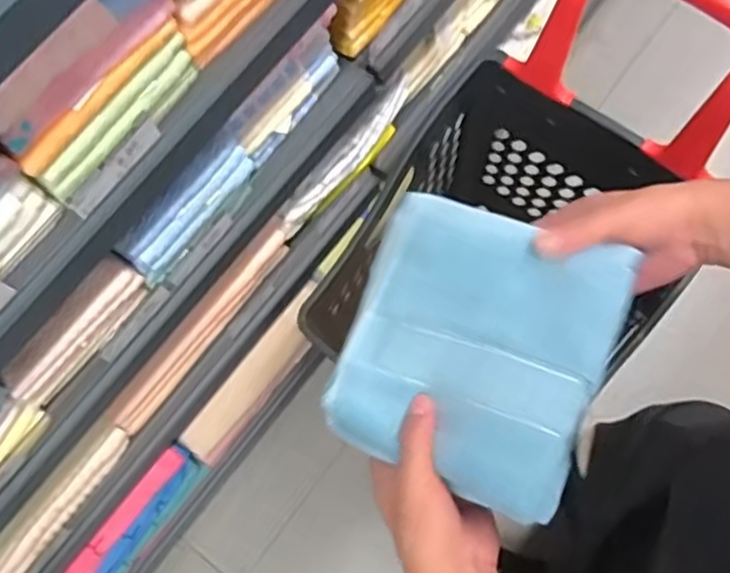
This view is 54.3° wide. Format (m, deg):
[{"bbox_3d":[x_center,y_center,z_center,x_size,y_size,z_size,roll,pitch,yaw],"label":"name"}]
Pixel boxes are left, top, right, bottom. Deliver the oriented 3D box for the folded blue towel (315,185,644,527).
[{"bbox_3d":[0.072,0.038,0.488,0.168,0.048,0.181,23,74,9],"label":"folded blue towel"}]

